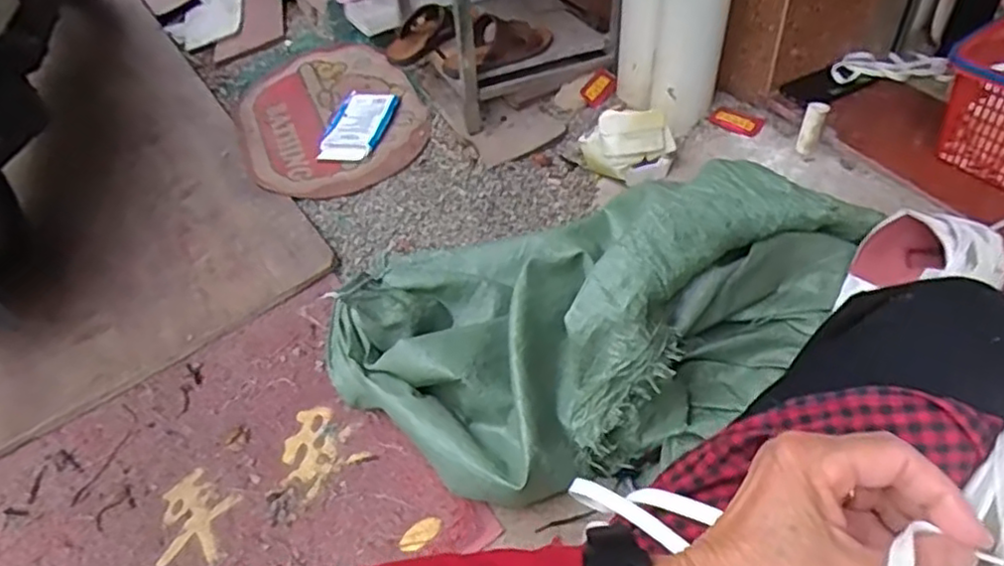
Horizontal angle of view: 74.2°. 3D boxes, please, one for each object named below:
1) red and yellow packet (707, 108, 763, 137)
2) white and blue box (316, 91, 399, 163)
[{"bbox_3d":[0.417,-0.286,1.176,0.088,0.012,0.043,26,72,28],"label":"red and yellow packet"},{"bbox_3d":[-0.314,-0.338,1.433,0.130,0.017,0.219,9,55,12],"label":"white and blue box"}]

